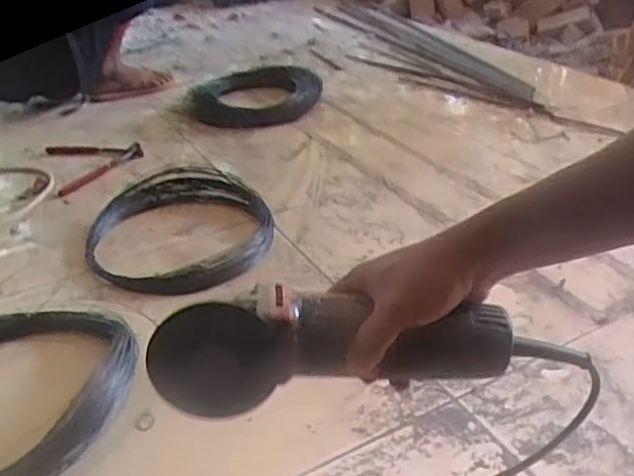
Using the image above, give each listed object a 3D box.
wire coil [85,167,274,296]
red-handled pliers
[{"bbox_3d":[-0.200,-0.018,0.913,0.264,0.059,0.241,-3,31,2],"label":"wire coil"},{"bbox_3d":[-0.399,-0.146,1.153,0.157,0.017,0.171,-16,33,-19],"label":"red-handled pliers"}]

